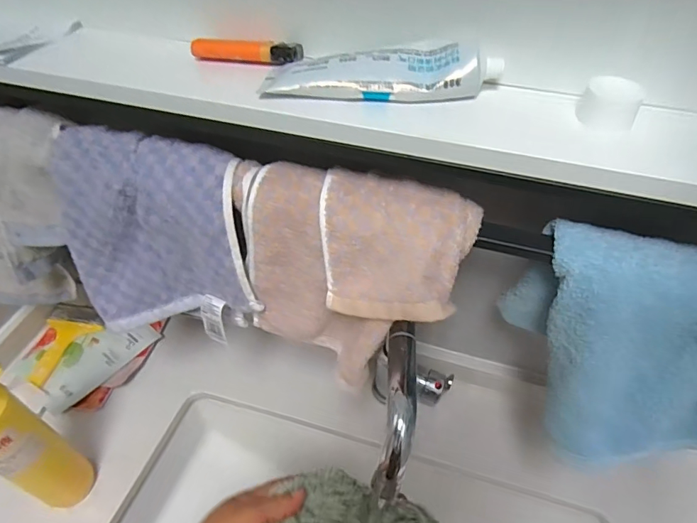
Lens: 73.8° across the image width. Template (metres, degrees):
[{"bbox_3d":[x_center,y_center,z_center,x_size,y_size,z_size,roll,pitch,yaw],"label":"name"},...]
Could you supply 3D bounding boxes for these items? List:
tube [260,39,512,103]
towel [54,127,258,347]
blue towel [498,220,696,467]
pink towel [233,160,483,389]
[{"bbox_3d":[0.021,-0.128,0.312,0.154,0.024,0.036,2,47,2],"label":"tube"},{"bbox_3d":[-0.167,-0.017,0.415,0.175,0.184,0.047,6,29,13],"label":"towel"},{"bbox_3d":[0.214,0.073,0.335,0.203,0.159,0.094,18,50,16],"label":"blue towel"},{"bbox_3d":[-0.006,0.013,0.384,0.183,0.156,0.105,24,52,21],"label":"pink towel"}]

